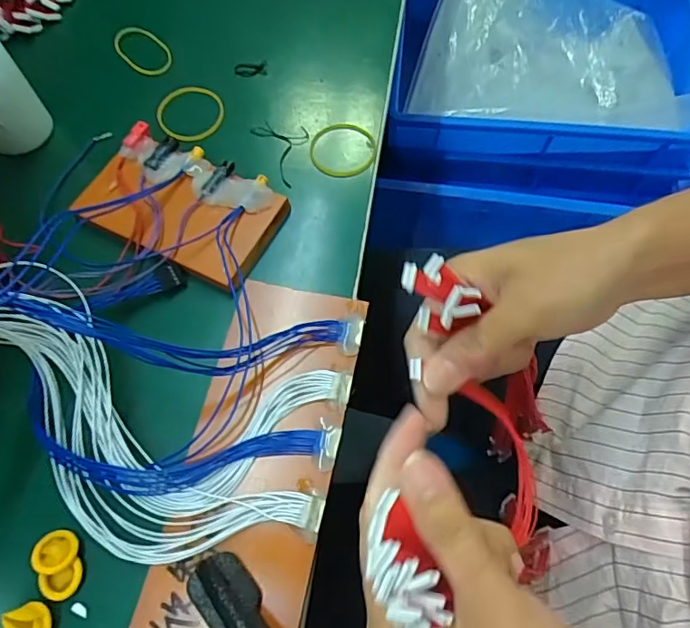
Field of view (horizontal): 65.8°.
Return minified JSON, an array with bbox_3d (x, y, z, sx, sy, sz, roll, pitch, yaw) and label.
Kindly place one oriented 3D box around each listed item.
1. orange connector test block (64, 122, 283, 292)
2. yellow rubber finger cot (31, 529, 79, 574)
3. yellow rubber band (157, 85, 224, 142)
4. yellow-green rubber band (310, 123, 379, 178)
[{"bbox_3d":[-0.100,-0.068,0.331,0.125,0.026,0.075,26,68,11],"label":"orange connector test block"},{"bbox_3d":[-0.139,0.113,0.255,0.020,0.007,0.019,-1,65,0],"label":"yellow rubber finger cot"},{"bbox_3d":[-0.109,-0.143,0.381,0.047,0.009,0.045,0,70,-1],"label":"yellow rubber band"},{"bbox_3d":[-0.002,-0.111,0.359,0.044,0.005,0.042,-2,75,8],"label":"yellow-green rubber band"}]

